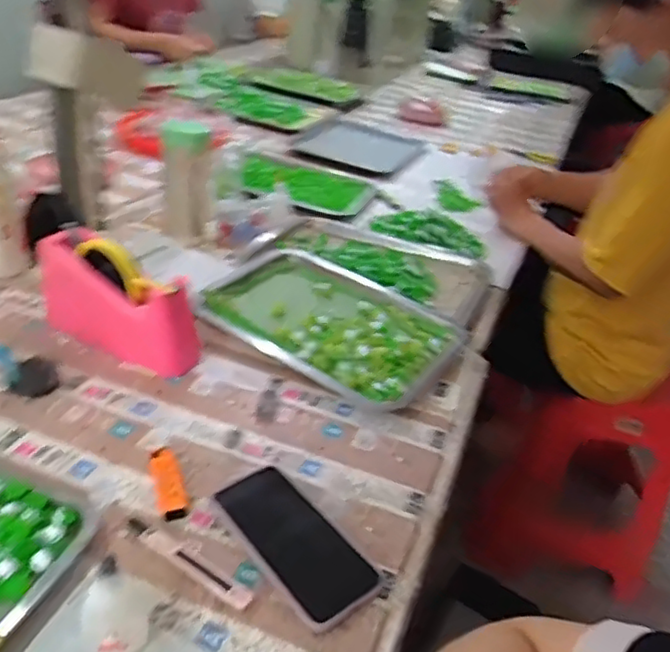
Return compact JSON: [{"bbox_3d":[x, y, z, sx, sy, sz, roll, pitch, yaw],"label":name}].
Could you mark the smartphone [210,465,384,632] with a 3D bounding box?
[{"bbox_3d":[-0.036,0.178,0.553,0.074,0.010,0.157,-20,42,-36],"label":"smartphone"}]

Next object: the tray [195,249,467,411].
[{"bbox_3d":[-0.012,-0.009,0.836,0.316,0.036,0.212,26,37,26],"label":"tray"}]

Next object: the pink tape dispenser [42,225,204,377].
[{"bbox_3d":[-0.249,-0.025,0.753,0.202,0.102,0.061,22,35,20],"label":"pink tape dispenser"}]

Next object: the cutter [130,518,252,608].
[{"bbox_3d":[-0.121,0.189,0.533,0.128,0.009,0.019,24,36,23],"label":"cutter"}]

